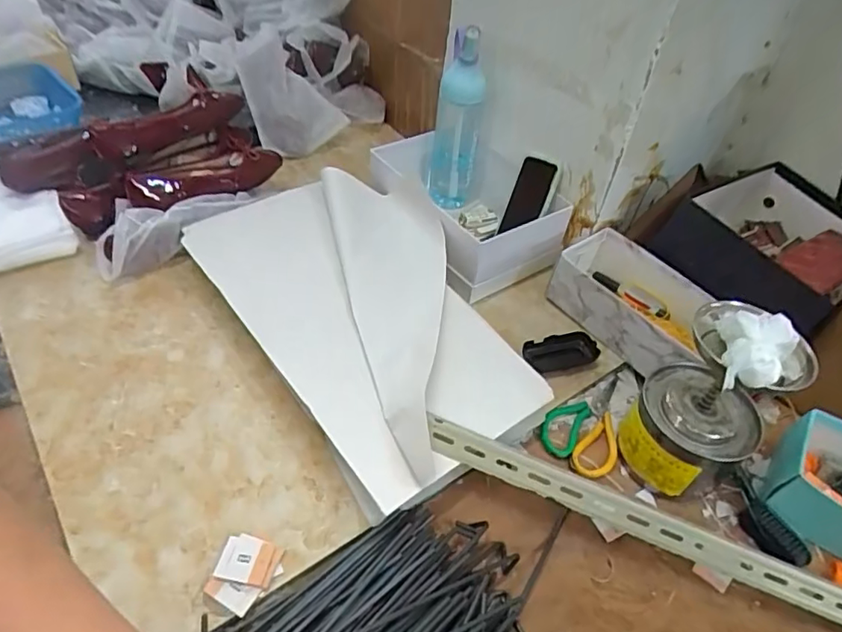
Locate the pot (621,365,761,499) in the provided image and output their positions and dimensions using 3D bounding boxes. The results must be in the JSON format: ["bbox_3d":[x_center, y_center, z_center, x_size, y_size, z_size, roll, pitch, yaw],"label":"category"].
[{"bbox_3d":[0.327,0.143,0.707,0.132,0.107,0.125,3,47,-3],"label":"pot"}]

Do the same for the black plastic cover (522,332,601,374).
[{"bbox_3d":[0.206,0.051,0.840,0.110,0.024,0.053,-8,48,-14],"label":"black plastic cover"}]

